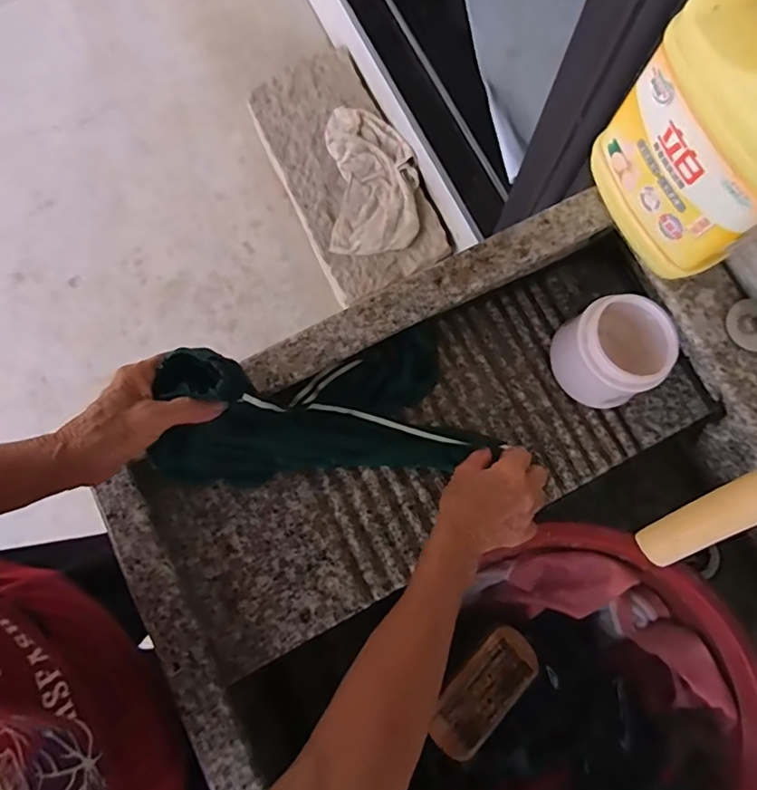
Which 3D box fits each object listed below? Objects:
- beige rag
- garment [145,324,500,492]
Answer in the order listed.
[{"bbox_3d":[-0.014,-0.483,1.198,0.190,0.031,0.345,-3,80,1],"label":"beige rag"},{"bbox_3d":[-0.054,0.022,0.489,0.273,0.103,0.127,-8,78,-33],"label":"garment"}]

